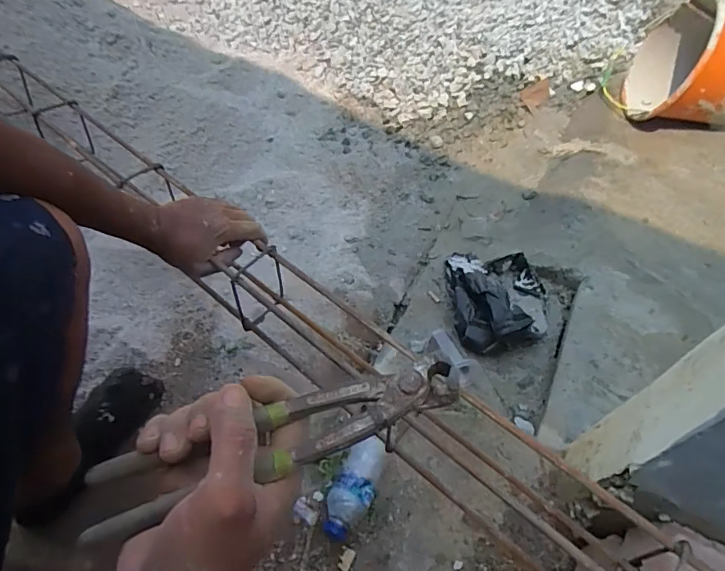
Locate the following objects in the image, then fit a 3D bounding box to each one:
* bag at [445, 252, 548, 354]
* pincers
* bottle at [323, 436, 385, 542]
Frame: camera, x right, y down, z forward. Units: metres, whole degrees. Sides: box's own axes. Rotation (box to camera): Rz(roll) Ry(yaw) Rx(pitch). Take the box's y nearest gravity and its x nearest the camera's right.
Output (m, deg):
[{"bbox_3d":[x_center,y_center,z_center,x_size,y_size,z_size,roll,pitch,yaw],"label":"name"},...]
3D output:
[{"bbox_3d":[0.257,0.008,0.881,0.181,0.106,0.229,2,54,-1],"label":"bag"},{"bbox_3d":[-0.053,0.088,0.272,0.213,0.015,0.041,-20,56,0],"label":"pincers"},{"bbox_3d":[-0.010,0.283,0.678,0.059,0.048,0.140,24,57,15],"label":"bottle"}]

